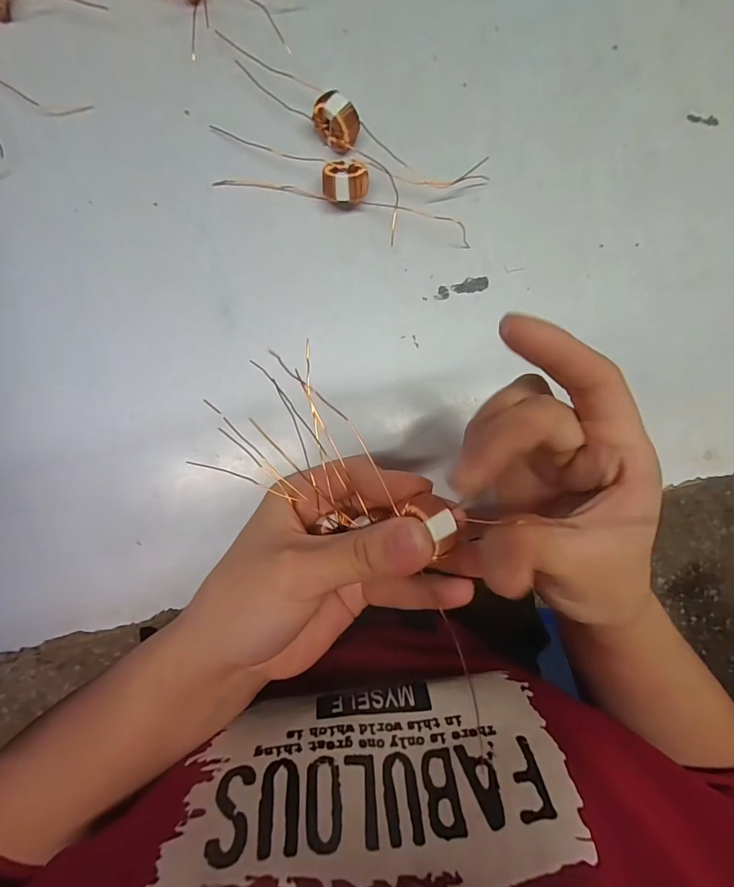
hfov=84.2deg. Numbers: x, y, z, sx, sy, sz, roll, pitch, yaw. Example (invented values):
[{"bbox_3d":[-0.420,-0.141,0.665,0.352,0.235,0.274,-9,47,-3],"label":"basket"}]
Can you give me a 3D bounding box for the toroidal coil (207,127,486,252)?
[{"bbox_3d":[-0.011,-0.144,0.222,0.141,0.022,0.032,10,91,-6],"label":"toroidal coil"}]

